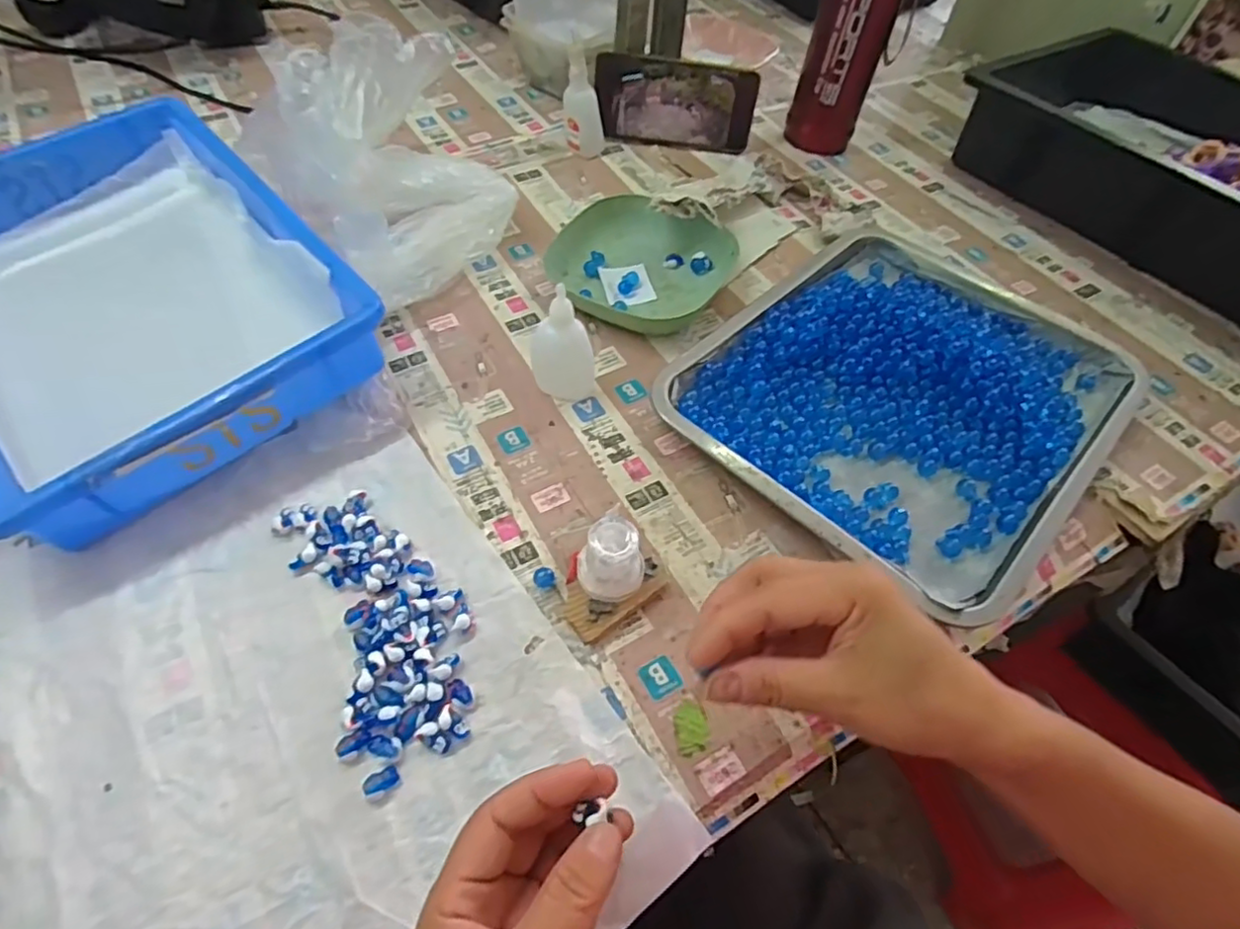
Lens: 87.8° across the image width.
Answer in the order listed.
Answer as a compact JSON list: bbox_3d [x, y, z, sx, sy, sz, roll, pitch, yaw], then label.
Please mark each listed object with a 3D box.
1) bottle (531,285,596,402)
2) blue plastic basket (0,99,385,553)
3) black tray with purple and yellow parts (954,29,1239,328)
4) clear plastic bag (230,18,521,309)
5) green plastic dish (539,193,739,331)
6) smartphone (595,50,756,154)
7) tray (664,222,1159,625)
[{"bbox_3d":[-0.039,-0.084,0.447,0.045,0.089,0.026,2,54,-3],"label":"bottle"},{"bbox_3d":[-0.364,-0.128,0.467,0.239,0.074,0.370,-35,63,-26],"label":"blue plastic basket"},{"bbox_3d":[0.593,-0.306,0.662,0.304,0.091,0.477,-27,60,-22],"label":"black tray with purple and yellow parts"},{"bbox_3d":[-0.190,-0.254,0.532,0.165,0.131,0.236,-27,60,-22],"label":"clear plastic bag"},{"bbox_3d":[0.014,-0.173,0.549,0.147,0.035,0.138,28,57,16],"label":"green plastic dish"},{"bbox_3d":[0.057,-0.372,0.665,0.162,0.080,0.009,4,32,-3],"label":"smartphone"},{"bbox_3d":[0.212,-0.057,0.481,0.267,0.034,0.303,39,60,22],"label":"tray"}]

